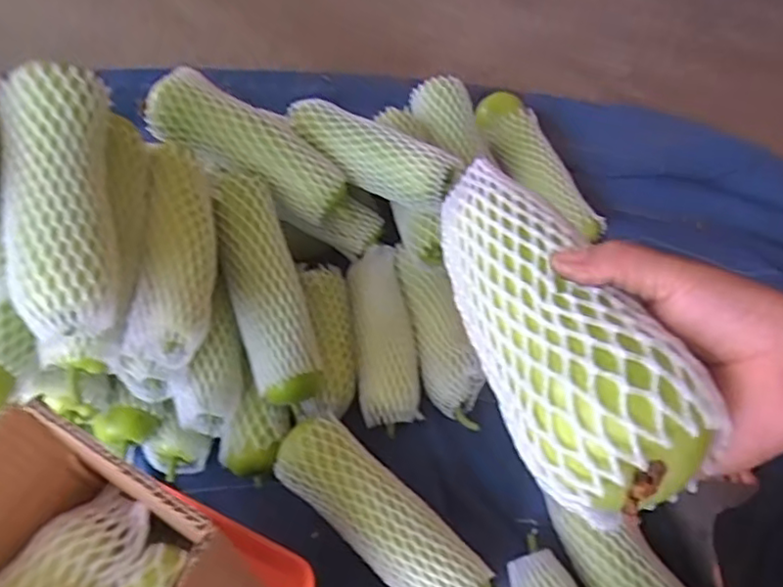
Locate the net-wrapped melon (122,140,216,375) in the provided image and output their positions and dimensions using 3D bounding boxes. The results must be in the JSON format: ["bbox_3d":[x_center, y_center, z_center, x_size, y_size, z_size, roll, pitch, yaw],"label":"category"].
[{"bbox_3d":[-0.201,-0.045,0.603,0.071,0.061,0.226,-2,53,-3],"label":"net-wrapped melon"}]

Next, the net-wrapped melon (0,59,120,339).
[{"bbox_3d":[-0.268,-0.077,0.519,0.076,0.072,0.222,-9,77,-8],"label":"net-wrapped melon"}]

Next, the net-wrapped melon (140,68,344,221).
[{"bbox_3d":[-0.149,-0.166,0.698,0.222,0.057,0.075,30,56,-5],"label":"net-wrapped melon"}]

